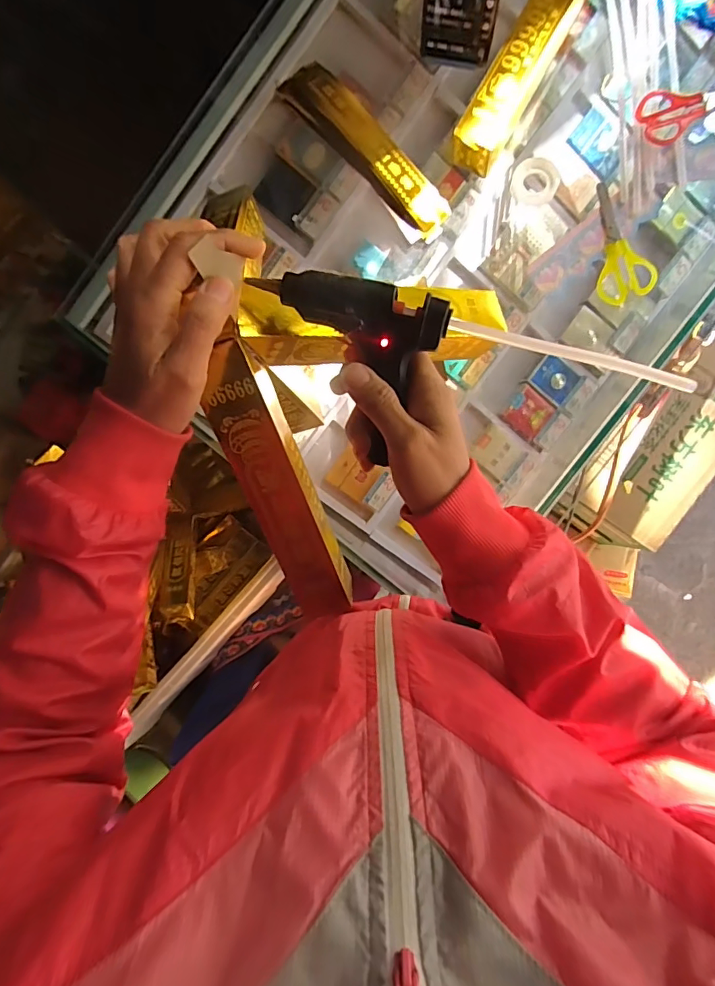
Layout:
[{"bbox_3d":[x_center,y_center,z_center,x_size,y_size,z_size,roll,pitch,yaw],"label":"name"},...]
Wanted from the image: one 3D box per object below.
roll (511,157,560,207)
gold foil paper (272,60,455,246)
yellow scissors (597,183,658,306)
[{"bbox_3d":[0.188,-0.328,0.494,0.043,0.020,0.045,0,89,8],"label":"roll"},{"bbox_3d":[0.008,-0.393,0.524,0.049,0.021,0.266,-42,84,6],"label":"gold foil paper"},{"bbox_3d":[0.269,-0.254,0.479,0.048,0.017,0.118,-8,88,8],"label":"yellow scissors"}]

